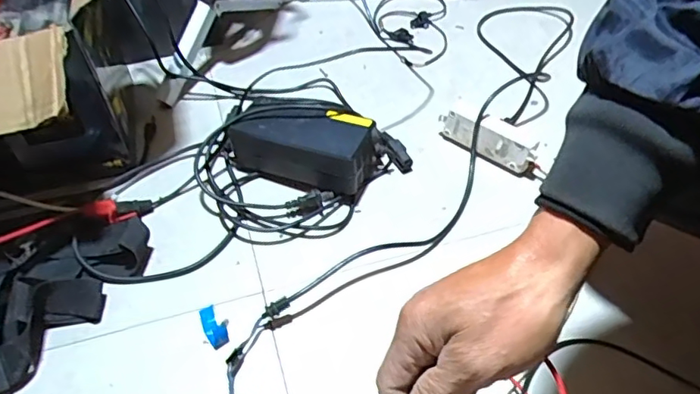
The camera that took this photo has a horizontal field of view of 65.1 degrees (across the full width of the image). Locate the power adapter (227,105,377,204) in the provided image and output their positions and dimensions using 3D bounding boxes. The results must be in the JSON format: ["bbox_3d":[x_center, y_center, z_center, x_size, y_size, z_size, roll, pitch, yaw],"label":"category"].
[{"bbox_3d":[-0.056,-0.062,0.671,0.170,0.067,0.086,19,52,15],"label":"power adapter"}]

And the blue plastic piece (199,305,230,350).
[{"bbox_3d":[-0.138,0.128,0.551,0.019,0.008,0.048,-23,53,-18],"label":"blue plastic piece"}]

